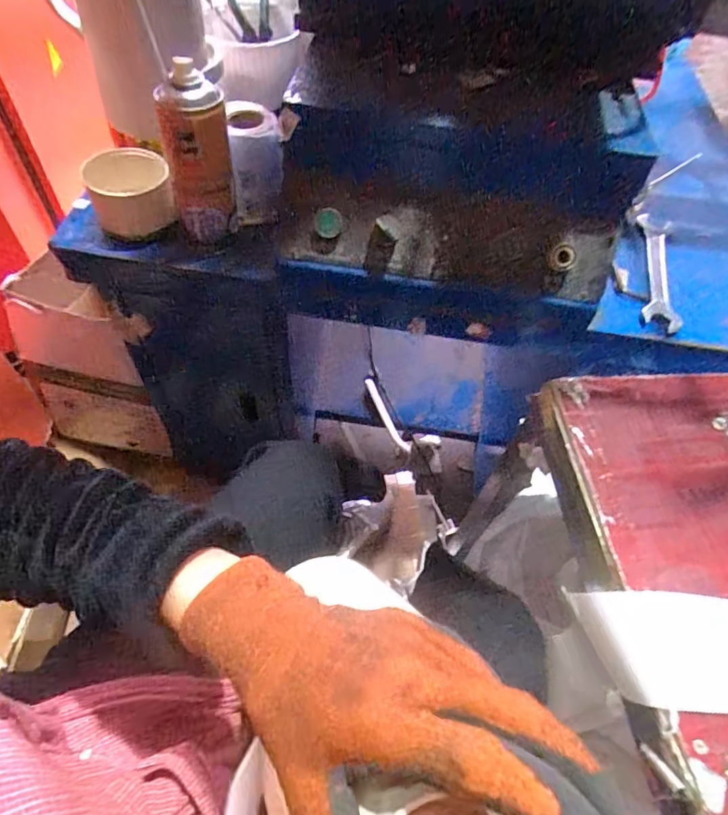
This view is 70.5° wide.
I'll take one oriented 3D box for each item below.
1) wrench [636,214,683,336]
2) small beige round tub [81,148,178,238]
[{"bbox_3d":[0.350,-0.166,0.615,0.045,0.010,0.204,15,55,5],"label":"wrench"},{"bbox_3d":[-0.255,-0.230,0.571,0.084,0.071,0.090,3,56,-4],"label":"small beige round tub"}]

